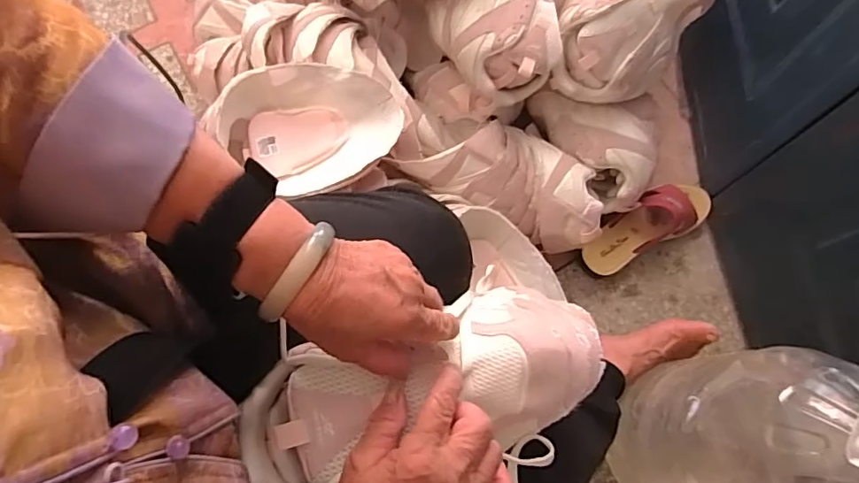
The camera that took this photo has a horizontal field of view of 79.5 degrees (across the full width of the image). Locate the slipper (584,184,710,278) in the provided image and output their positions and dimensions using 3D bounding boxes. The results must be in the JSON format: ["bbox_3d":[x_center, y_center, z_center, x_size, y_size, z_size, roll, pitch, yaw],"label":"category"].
[{"bbox_3d":[0.329,-0.026,0.781,0.226,0.073,0.077,-27,74,-9],"label":"slipper"}]

